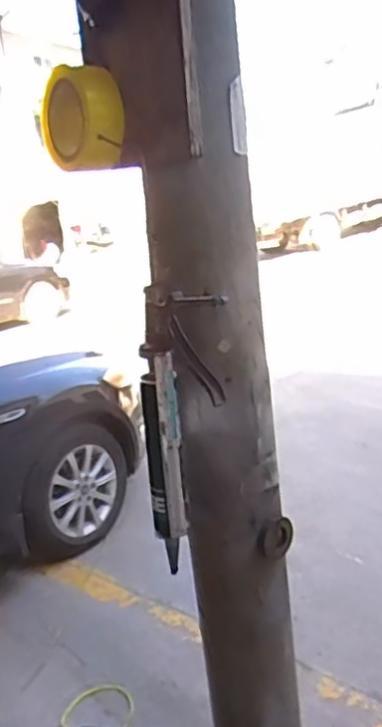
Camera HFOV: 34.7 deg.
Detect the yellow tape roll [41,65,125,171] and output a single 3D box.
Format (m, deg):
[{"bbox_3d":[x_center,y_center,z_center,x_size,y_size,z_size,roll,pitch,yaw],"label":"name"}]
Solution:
[{"bbox_3d":[-0.127,-0.282,0.713,0.057,0.105,0.103,-15,16,-31],"label":"yellow tape roll"}]

